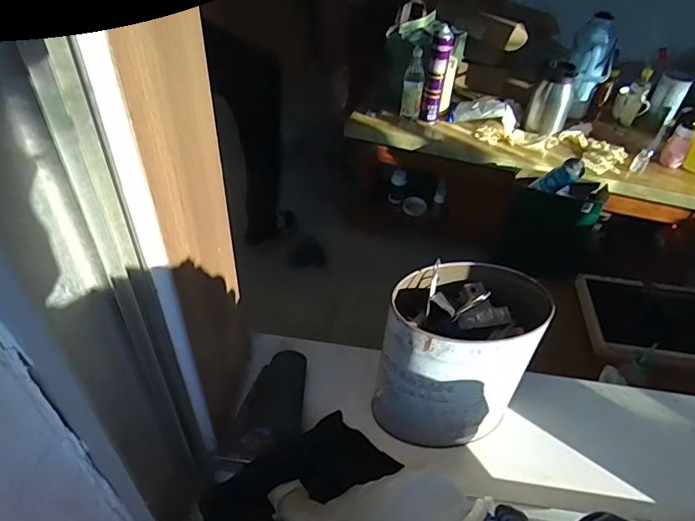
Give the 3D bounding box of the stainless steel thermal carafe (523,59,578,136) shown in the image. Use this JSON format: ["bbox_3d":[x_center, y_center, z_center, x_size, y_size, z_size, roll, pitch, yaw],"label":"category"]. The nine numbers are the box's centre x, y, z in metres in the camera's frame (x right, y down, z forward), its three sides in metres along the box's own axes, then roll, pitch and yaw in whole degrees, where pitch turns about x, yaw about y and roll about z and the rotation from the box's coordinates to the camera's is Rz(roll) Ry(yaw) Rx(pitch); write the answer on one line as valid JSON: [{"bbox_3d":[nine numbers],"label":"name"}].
[{"bbox_3d":[0.694,-0.552,1.675,0.127,0.221,0.129,20,46,16],"label":"stainless steel thermal carafe"}]

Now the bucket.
[{"bbox_3d":[0.085,0.078,0.401,0.112,0.130,0.094,-21,49,-25],"label":"bucket"}]

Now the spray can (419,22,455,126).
[{"bbox_3d":[0.291,-0.598,1.646,0.066,0.309,0.057,14,44,10],"label":"spray can"}]

